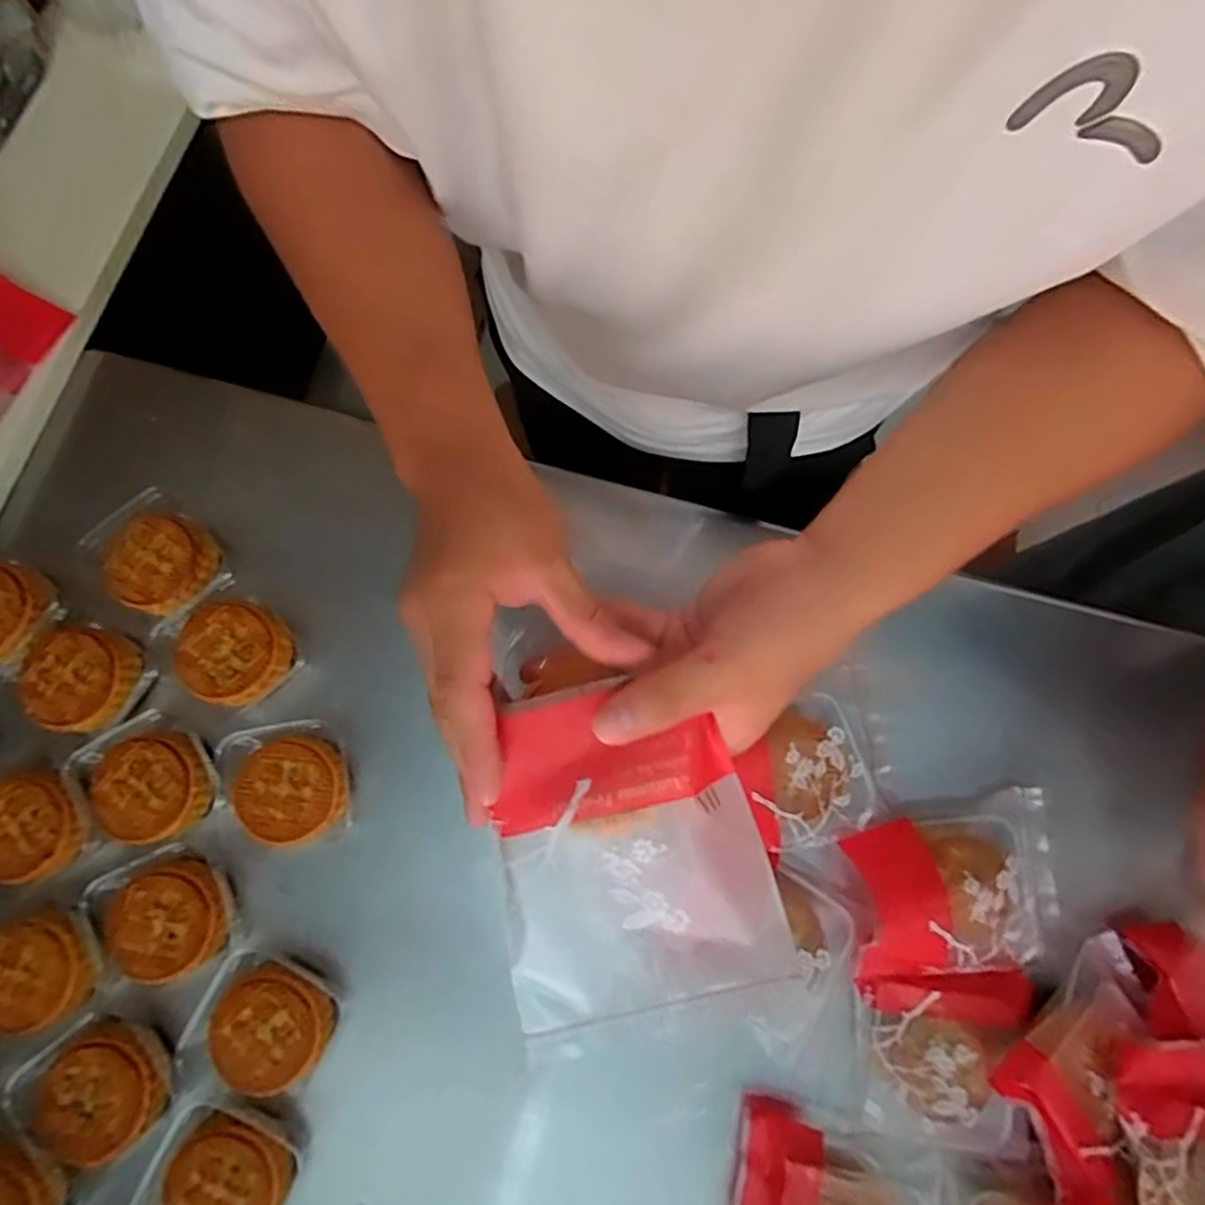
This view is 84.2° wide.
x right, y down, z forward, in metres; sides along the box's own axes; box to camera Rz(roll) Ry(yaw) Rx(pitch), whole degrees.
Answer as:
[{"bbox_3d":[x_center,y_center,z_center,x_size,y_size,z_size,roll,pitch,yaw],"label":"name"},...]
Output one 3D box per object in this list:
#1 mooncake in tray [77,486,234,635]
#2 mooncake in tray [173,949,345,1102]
[{"bbox_3d":[-0.304,-0.027,0.459,0.087,0.037,0.076,42,83,8],"label":"mooncake in tray"},{"bbox_3d":[-0.205,0.258,0.407,0.075,0.033,0.067,27,81,5],"label":"mooncake in tray"}]

